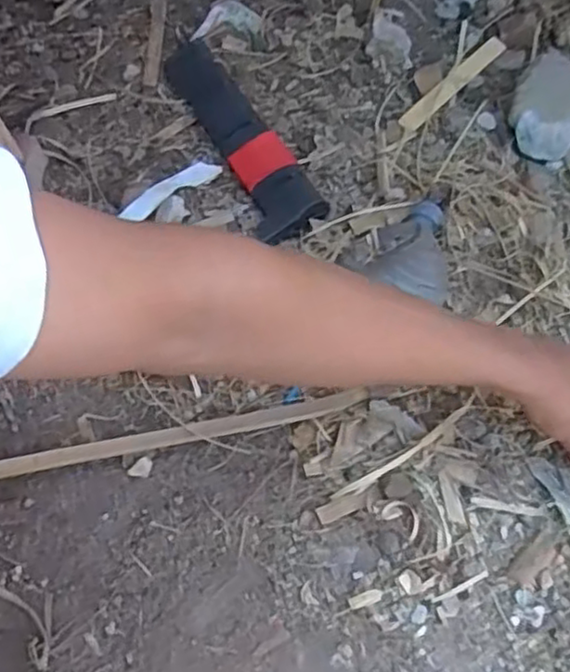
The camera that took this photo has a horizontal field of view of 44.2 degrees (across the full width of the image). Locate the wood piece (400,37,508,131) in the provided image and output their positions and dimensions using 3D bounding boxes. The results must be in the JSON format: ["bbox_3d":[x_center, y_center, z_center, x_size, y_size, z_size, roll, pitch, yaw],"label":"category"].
[{"bbox_3d":[0.194,-0.292,0.809,0.023,0.008,0.180,45,72,6],"label":"wood piece"}]

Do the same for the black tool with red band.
[{"bbox_3d":[-0.057,-0.221,0.747,0.065,0.030,0.306,-27,64,-11],"label":"black tool with red band"}]

